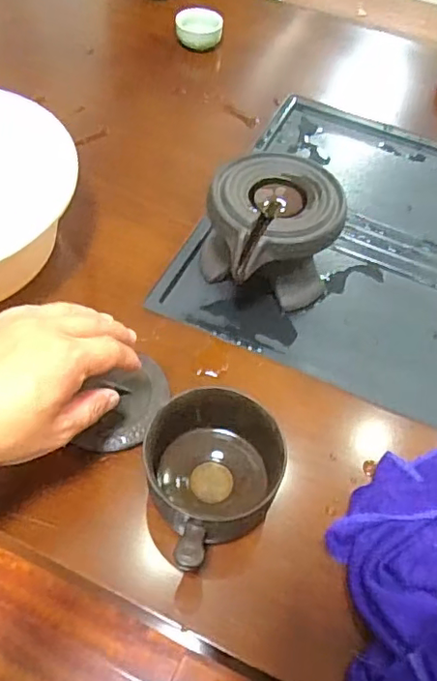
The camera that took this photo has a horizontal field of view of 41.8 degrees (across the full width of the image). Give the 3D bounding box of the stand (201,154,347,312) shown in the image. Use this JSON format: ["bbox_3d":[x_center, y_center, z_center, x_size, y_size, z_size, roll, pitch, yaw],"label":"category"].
[{"bbox_3d":[0.046,-0.088,0.497,0.110,0.085,0.121,8,54,0],"label":"stand"}]

